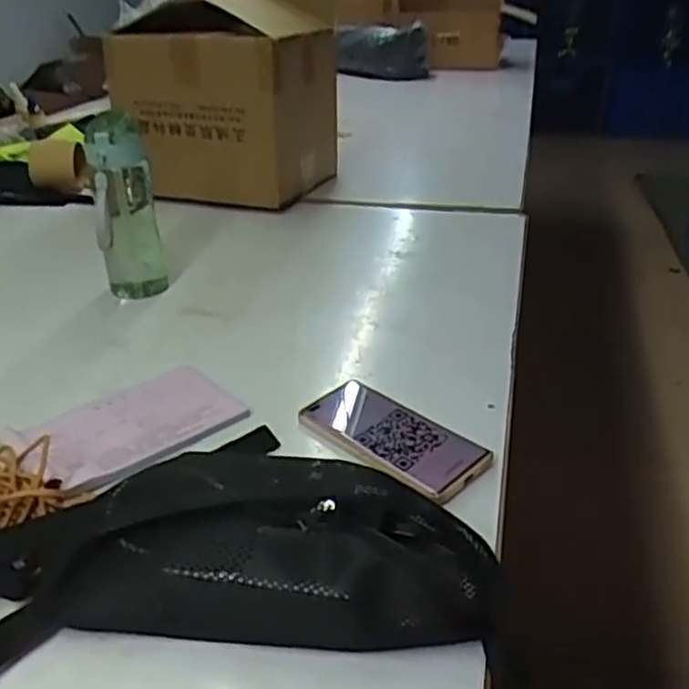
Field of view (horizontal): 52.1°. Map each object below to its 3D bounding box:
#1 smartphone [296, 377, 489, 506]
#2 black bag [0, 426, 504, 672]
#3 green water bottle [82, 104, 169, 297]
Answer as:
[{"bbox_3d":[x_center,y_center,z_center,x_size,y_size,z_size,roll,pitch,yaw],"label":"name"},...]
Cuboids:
[{"bbox_3d":[0.037,0.078,0.613,0.169,0.014,0.081,25,38,38],"label":"smartphone"},{"bbox_3d":[-0.094,0.127,0.471,0.368,0.073,0.161,-4,29,-5],"label":"black bag"},{"bbox_3d":[-0.261,-0.161,0.845,0.070,0.216,0.057,-10,31,-16],"label":"green water bottle"}]

